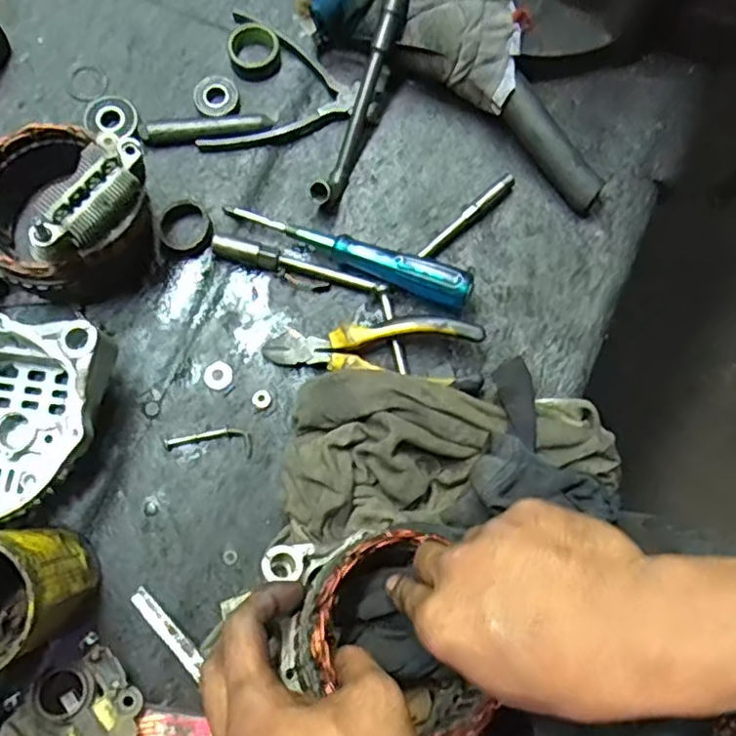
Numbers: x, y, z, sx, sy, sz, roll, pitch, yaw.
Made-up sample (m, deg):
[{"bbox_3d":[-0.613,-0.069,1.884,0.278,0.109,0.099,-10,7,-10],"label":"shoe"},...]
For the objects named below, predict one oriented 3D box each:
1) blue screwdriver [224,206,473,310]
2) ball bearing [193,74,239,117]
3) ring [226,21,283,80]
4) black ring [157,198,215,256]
[{"bbox_3d":[-0.013,-0.086,0.478,0.182,0.026,0.025,23,79,9],"label":"blue screwdriver"},{"bbox_3d":[-0.119,-0.213,0.513,0.033,0.013,0.033,0,78,0],"label":"ball bearing"},{"bbox_3d":[-0.089,-0.252,0.516,0.041,0.018,0.042,0,78,0],"label":"ring"},{"bbox_3d":[-0.138,-0.108,0.488,0.039,0.017,0.042,0,78,0],"label":"black ring"}]

